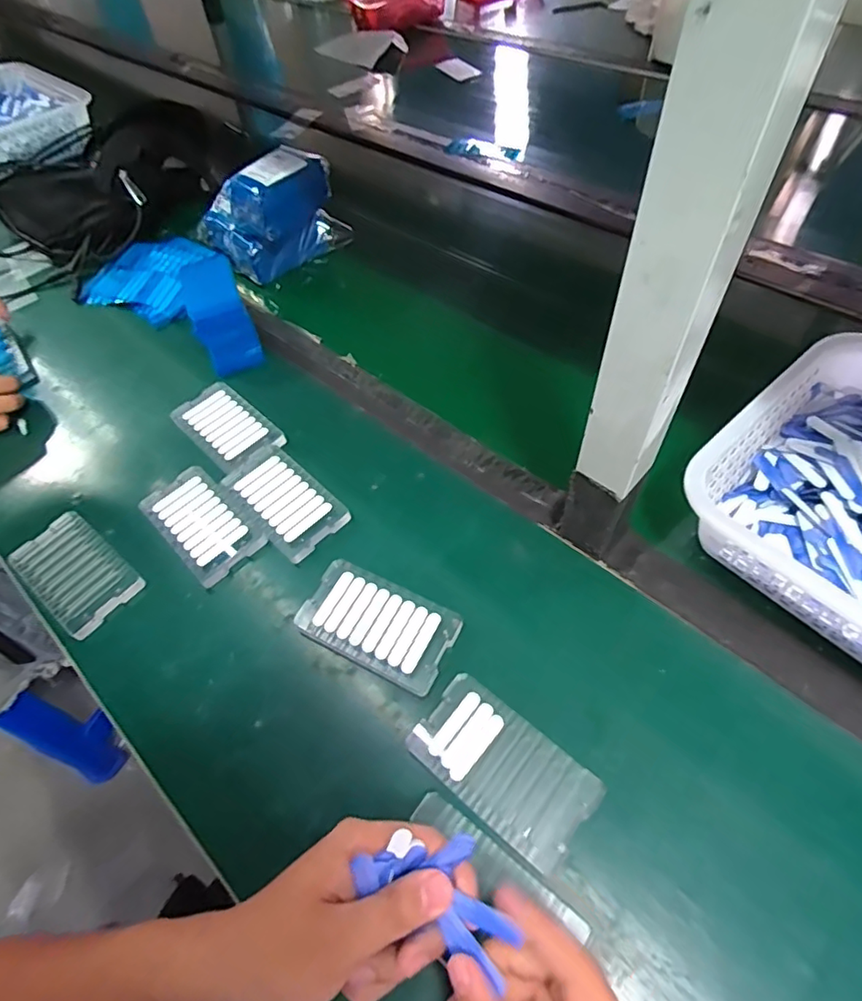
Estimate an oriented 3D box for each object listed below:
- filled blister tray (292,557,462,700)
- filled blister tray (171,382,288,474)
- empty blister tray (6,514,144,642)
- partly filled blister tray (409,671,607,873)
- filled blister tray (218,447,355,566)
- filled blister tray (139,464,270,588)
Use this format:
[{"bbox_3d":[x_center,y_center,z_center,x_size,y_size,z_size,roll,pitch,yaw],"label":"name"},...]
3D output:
[{"bbox_3d":[-0.043,0.098,0.443,0.121,0.014,0.070,22,60,19],"label":"filled blister tray"},{"bbox_3d":[-0.211,-0.078,0.571,0.067,0.008,0.119,-41,62,-21],"label":"filled blister tray"},{"bbox_3d":[-0.317,0.061,0.489,0.118,0.016,0.068,33,65,24],"label":"empty blister tray"},{"bbox_3d":[0.048,0.181,0.376,0.119,0.012,0.066,33,64,24],"label":"partly filled blister tray"},{"bbox_3d":[-0.138,0.000,0.518,0.120,0.013,0.069,38,67,26],"label":"filled blister tray"},{"bbox_3d":[-0.212,0.019,0.511,0.069,0.014,0.115,-39,61,-20],"label":"filled blister tray"}]

